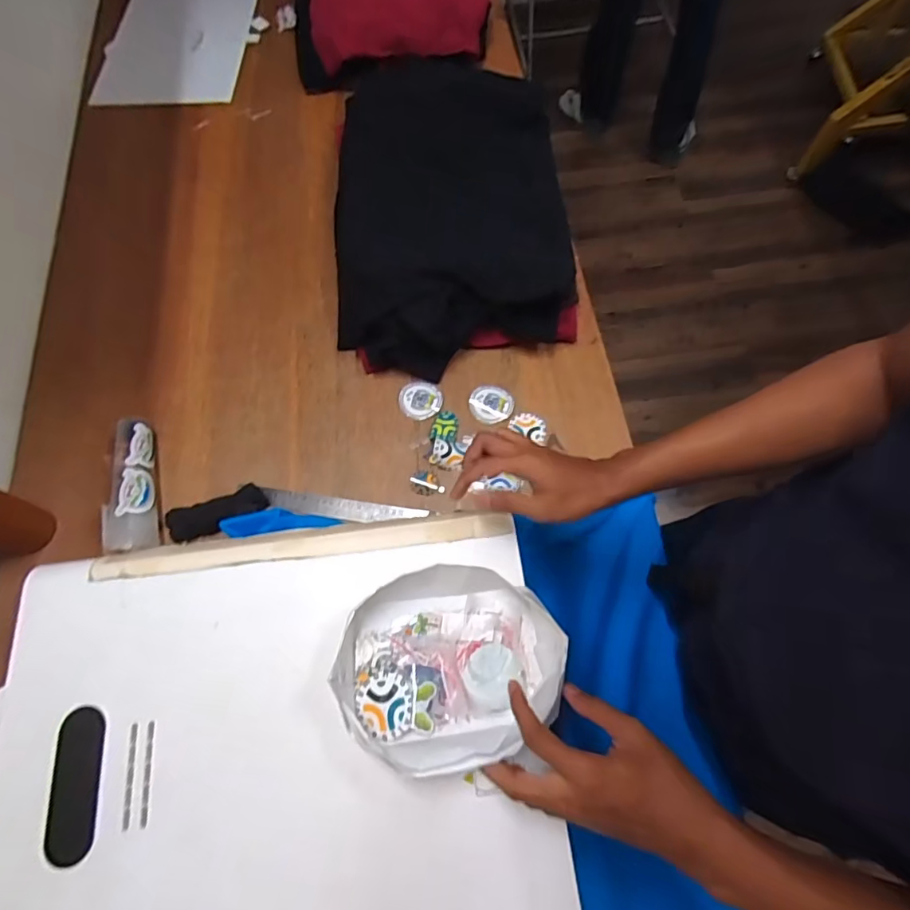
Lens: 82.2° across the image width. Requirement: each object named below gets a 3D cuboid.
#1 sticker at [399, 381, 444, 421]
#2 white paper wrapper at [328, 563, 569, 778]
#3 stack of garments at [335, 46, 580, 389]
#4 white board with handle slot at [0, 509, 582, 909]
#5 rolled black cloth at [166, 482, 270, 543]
[{"bbox_3d":[-0.050,-0.082,0.770,0.062,0.008,0.058,-1,70,2],"label":"sticker"},{"bbox_3d":[-0.004,0.181,0.468,0.189,0.051,0.162,-17,70,-4],"label":"white paper wrapper"},{"bbox_3d":[-0.015,-0.415,0.839,0.364,0.093,0.584,-2,70,1],"label":"stack of garments"},{"bbox_3d":[-0.169,0.266,0.469,0.495,0.021,0.398,-7,70,-1],"label":"white board with handle slot"},{"bbox_3d":[-0.324,0.077,0.703,0.131,0.029,0.049,-18,70,-5],"label":"rolled black cloth"}]

